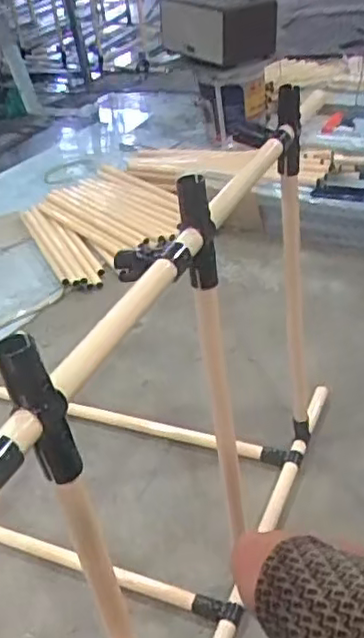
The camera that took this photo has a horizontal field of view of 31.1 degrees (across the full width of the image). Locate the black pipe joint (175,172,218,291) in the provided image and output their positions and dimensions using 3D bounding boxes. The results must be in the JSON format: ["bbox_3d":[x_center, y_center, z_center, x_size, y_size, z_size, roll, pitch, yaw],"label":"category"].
[{"bbox_3d":[0.018,-0.090,0.720,0.034,0.127,0.042,-5,34,4],"label":"black pipe joint"}]

